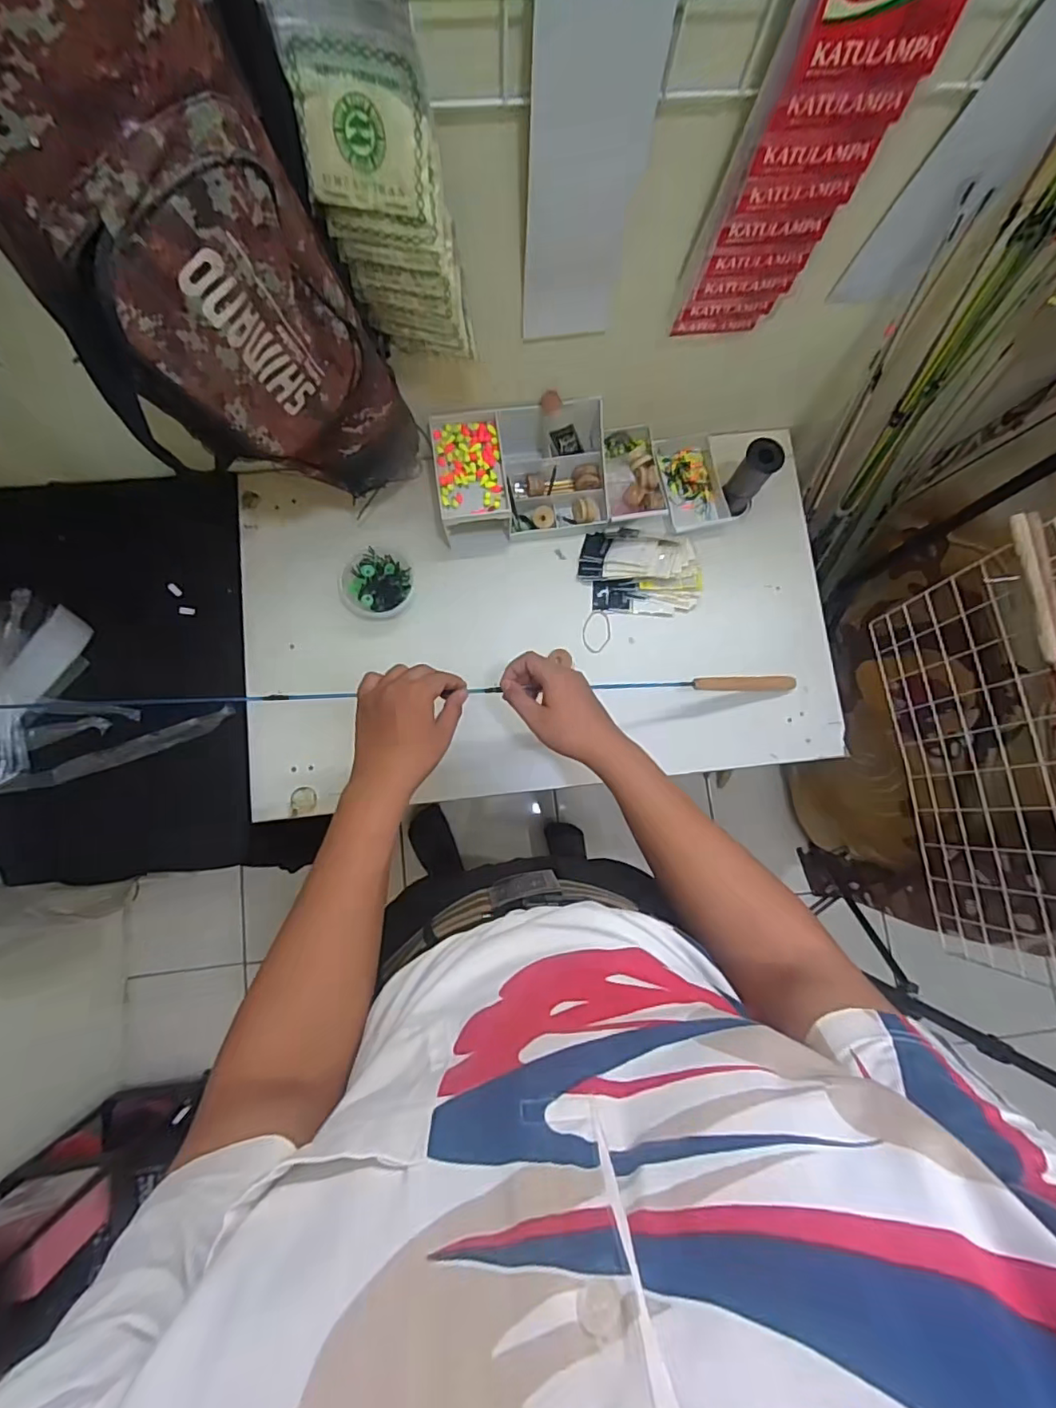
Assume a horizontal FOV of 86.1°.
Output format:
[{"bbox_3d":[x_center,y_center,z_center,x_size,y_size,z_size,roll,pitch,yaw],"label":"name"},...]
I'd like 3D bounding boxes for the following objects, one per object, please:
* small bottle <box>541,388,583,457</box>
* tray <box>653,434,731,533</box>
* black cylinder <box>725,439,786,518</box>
[{"bbox_3d":[0.042,-0.368,0.757,0.040,0.094,0.029,-49,53,-7],"label":"small bottle"},{"bbox_3d":[0.237,-0.327,0.826,0.083,0.031,0.133,-14,82,-4],"label":"tray"},{"bbox_3d":[0.303,-0.308,0.775,0.047,0.111,0.048,0,82,-2],"label":"black cylinder"}]

